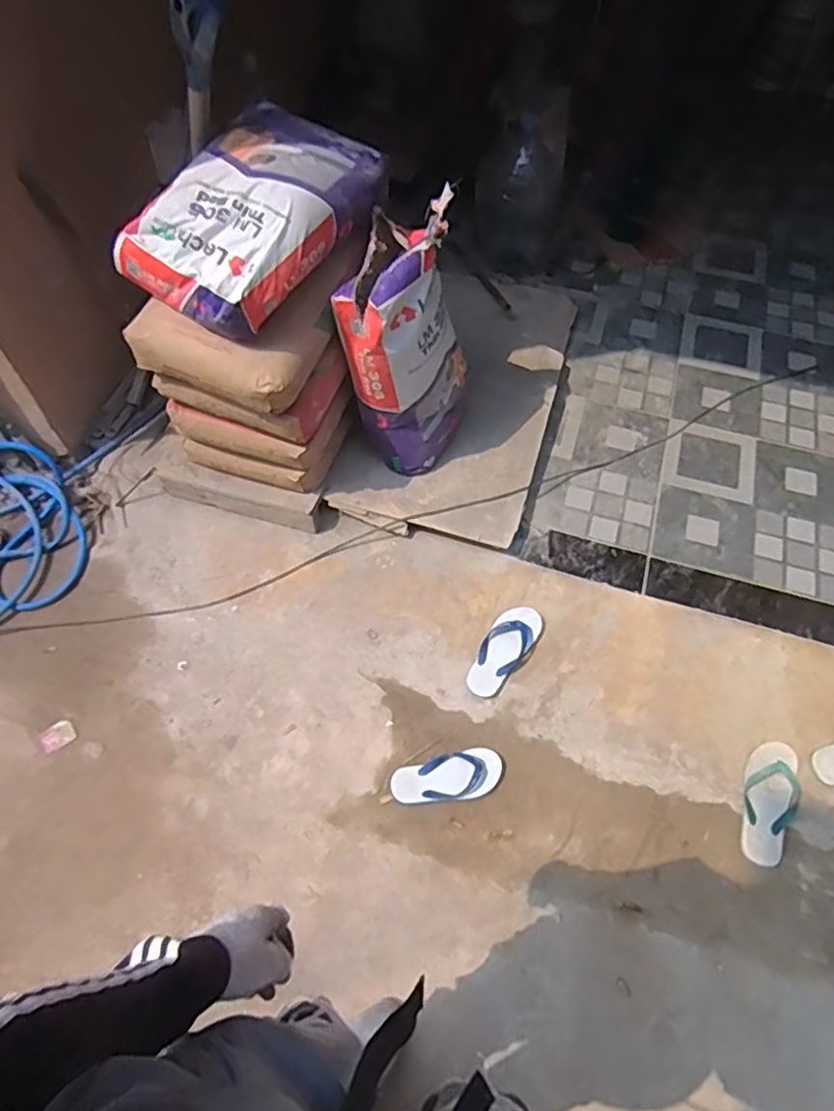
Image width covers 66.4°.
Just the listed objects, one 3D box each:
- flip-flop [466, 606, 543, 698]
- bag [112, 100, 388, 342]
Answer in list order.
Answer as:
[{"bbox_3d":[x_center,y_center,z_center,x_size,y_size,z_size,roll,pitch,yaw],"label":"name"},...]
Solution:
[{"bbox_3d":[0.215,0.233,1.582,0.108,0.057,0.252,34,65,21],"label":"flip-flop"},{"bbox_3d":[-0.342,-0.738,1.357,0.373,0.170,0.543,27,63,16],"label":"bag"}]

